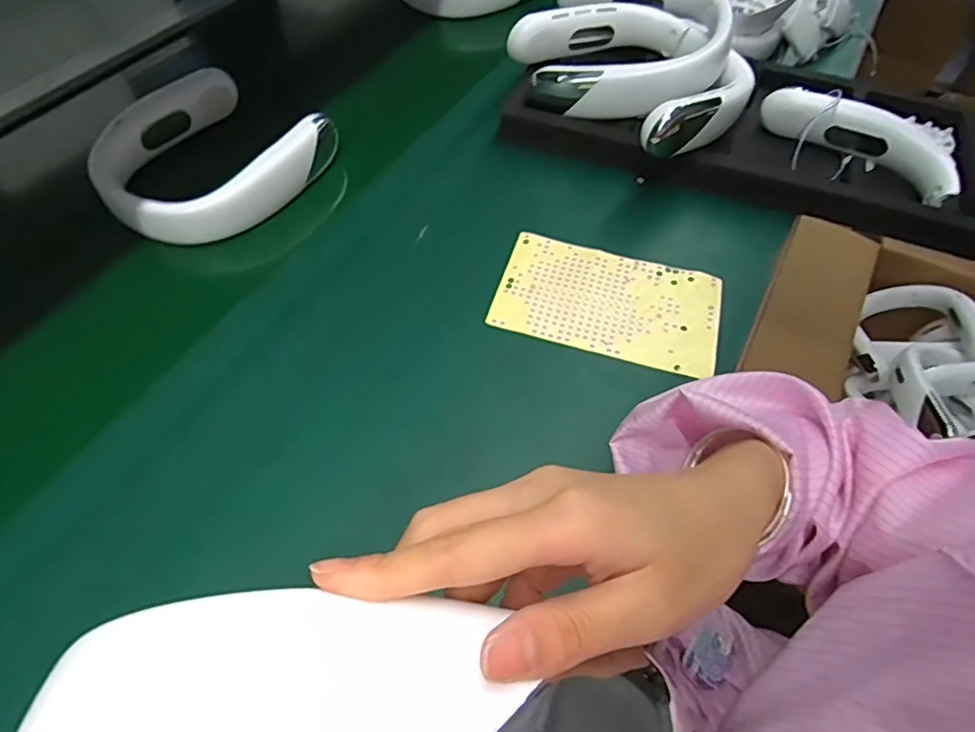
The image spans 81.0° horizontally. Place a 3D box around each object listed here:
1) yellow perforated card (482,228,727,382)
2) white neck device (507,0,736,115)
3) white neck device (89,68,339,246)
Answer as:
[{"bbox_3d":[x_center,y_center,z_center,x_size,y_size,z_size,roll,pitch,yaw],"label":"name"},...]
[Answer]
[{"bbox_3d":[0.103,-0.055,0.486,0.184,0.005,0.108,14,57,7],"label":"yellow perforated card"},{"bbox_3d":[0.143,-0.318,0.588,0.196,0.077,0.167,-30,63,-20],"label":"white neck device"},{"bbox_3d":[-0.273,-0.205,0.562,0.183,0.052,0.207,33,62,18],"label":"white neck device"}]

